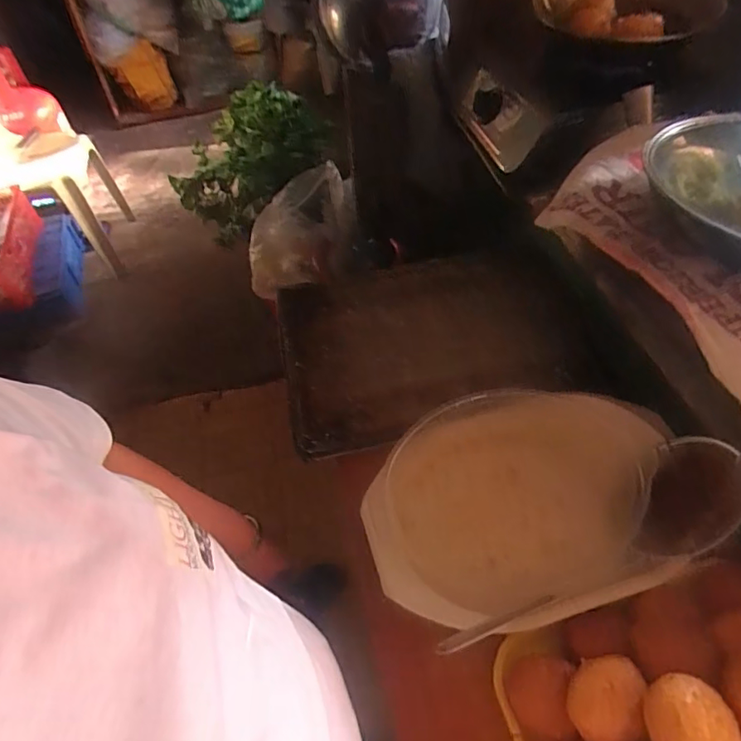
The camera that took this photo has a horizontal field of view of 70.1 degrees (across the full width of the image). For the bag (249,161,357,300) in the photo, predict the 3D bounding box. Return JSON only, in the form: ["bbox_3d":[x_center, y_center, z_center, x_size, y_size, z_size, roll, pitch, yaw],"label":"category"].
[{"bbox_3d":[-0.182,-0.369,1.422,0.330,0.177,0.268,-18,54,-9],"label":"bag"}]

